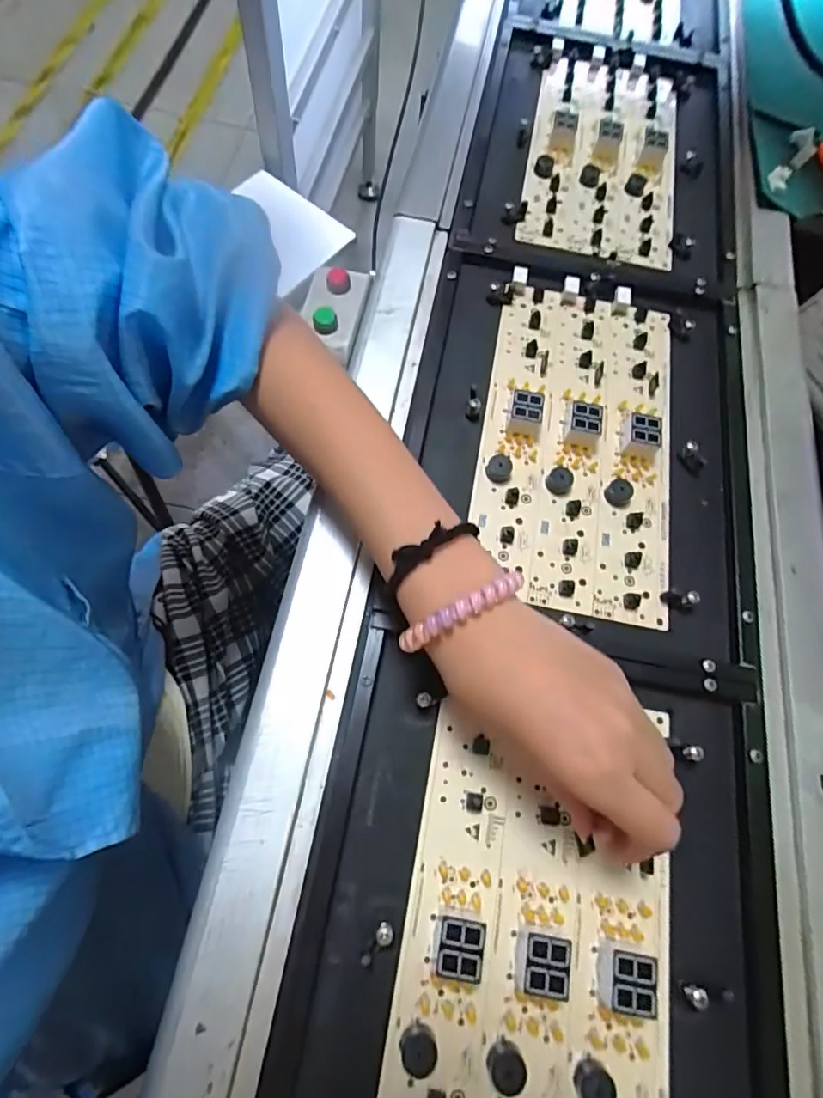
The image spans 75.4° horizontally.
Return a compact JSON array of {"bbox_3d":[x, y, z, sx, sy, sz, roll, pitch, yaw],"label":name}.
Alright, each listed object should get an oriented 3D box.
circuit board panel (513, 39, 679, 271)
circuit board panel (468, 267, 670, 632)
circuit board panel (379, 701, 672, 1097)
[{"bbox_3d":[0.175,-0.365,0.482,0.130,0.019,0.265,11,68,3],"label":"circuit board panel"},{"bbox_3d":[0.117,-0.084,0.369,0.130,0.021,0.256,10,68,2],"label":"circuit board panel"},{"bbox_3d":[0.059,0.212,0.249,0.130,0.022,0.231,10,68,2],"label":"circuit board panel"}]

